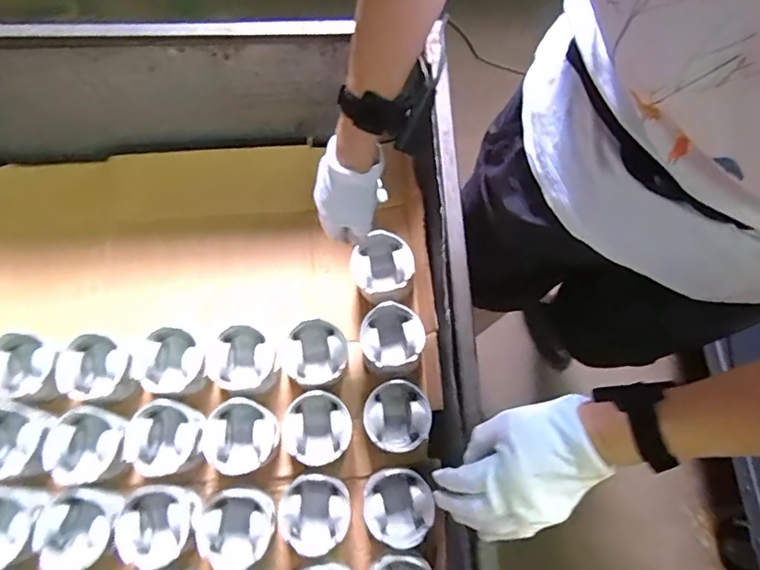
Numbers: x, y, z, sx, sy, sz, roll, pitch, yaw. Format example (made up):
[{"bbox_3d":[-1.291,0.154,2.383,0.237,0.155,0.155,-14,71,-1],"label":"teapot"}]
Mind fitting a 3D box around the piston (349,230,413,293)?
[{"bbox_3d":[0.002,-0.034,0.801,0.090,0.068,0.094,1,73,-2],"label":"piston"}]

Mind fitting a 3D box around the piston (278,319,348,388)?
[{"bbox_3d":[-0.096,0.103,0.775,0.093,0.068,0.085,1,73,-2],"label":"piston"}]

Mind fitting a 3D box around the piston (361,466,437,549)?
[{"bbox_3d":[0.024,0.294,0.705,0.091,0.067,0.096,1,73,-2],"label":"piston"}]

